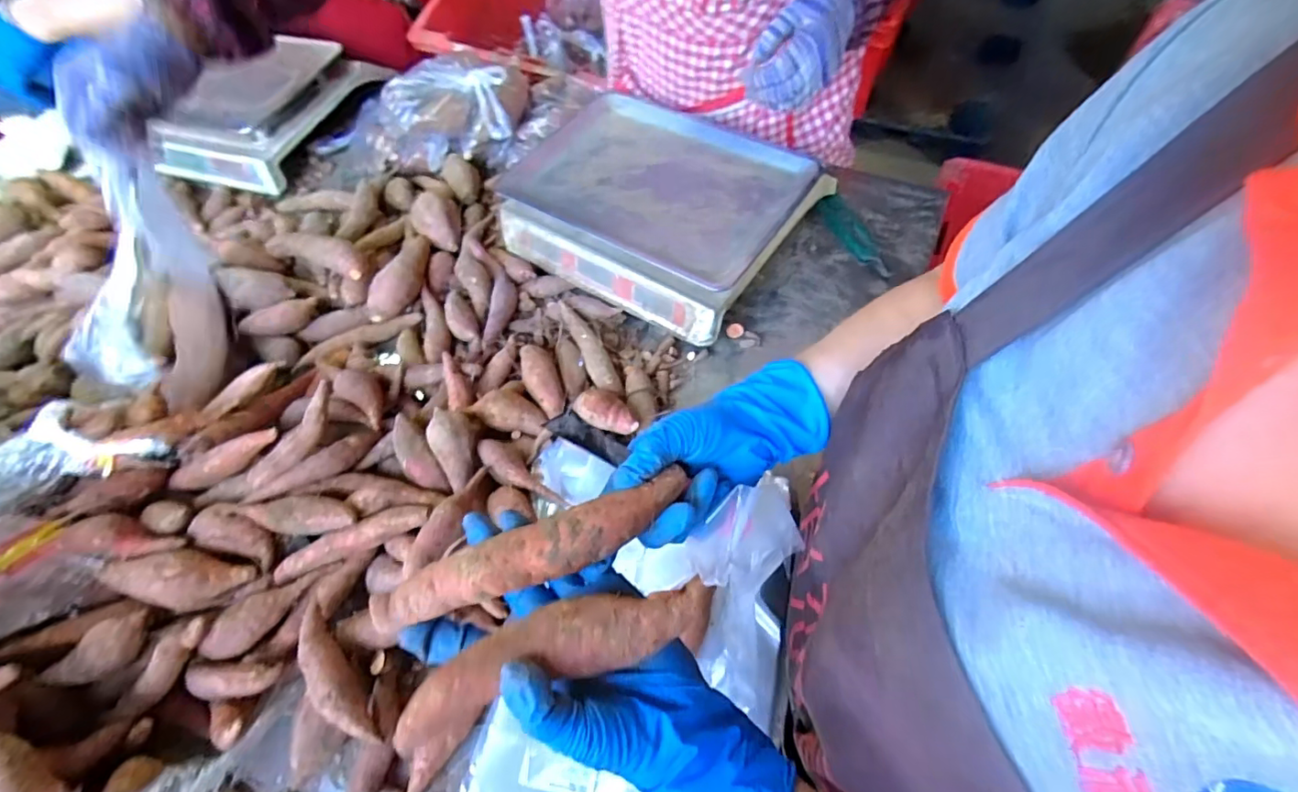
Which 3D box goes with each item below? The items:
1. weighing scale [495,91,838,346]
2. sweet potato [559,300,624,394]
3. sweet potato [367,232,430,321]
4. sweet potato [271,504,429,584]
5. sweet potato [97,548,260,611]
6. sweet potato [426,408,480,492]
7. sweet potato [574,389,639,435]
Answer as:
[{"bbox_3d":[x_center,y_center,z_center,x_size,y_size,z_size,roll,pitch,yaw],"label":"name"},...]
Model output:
[{"bbox_3d":[0.003,-0.233,0.722,0.340,0.105,0.250,29,65,22],"label":"weighing scale"},{"bbox_3d":[-0.067,-0.053,0.653,0.030,0.031,0.144,-22,58,-8],"label":"sweet potato"},{"bbox_3d":[-0.313,-0.154,0.715,0.050,0.051,0.133,6,59,10],"label":"sweet potato"},{"bbox_3d":[-0.266,0.129,0.503,0.136,0.019,0.023,-22,58,-8],"label":"sweet potato"},{"bbox_3d":[-0.402,0.155,0.476,0.110,0.035,0.045,8,58,-12],"label":"sweet potato"},{"bbox_3d":[-0.189,0.051,0.537,0.042,0.038,0.083,-14,59,-5],"label":"sweet potato"},{"bbox_3d":[-0.045,0.014,0.579,0.071,0.030,0.038,25,64,20],"label":"sweet potato"}]

